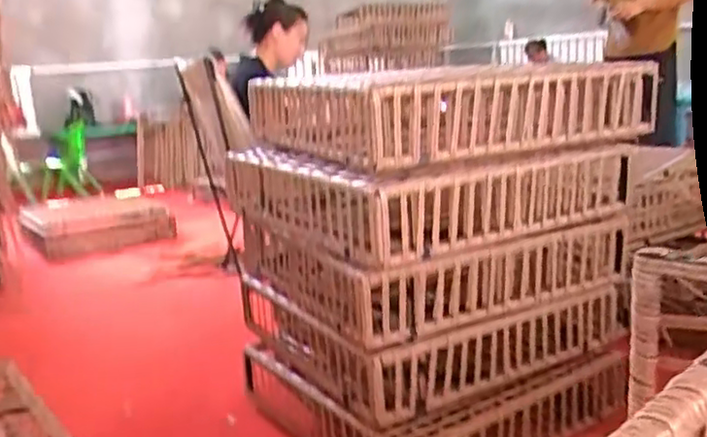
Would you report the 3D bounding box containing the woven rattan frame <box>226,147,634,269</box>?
[{"bbox_3d":[0.123,-0.077,1.464,0.611,0.154,0.647,-10,14,-29],"label":"woven rattan frame"}]

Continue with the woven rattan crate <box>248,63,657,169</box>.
[{"bbox_3d":[0.157,-0.236,1.451,0.619,0.139,0.651,-9,14,-26],"label":"woven rattan crate"}]

